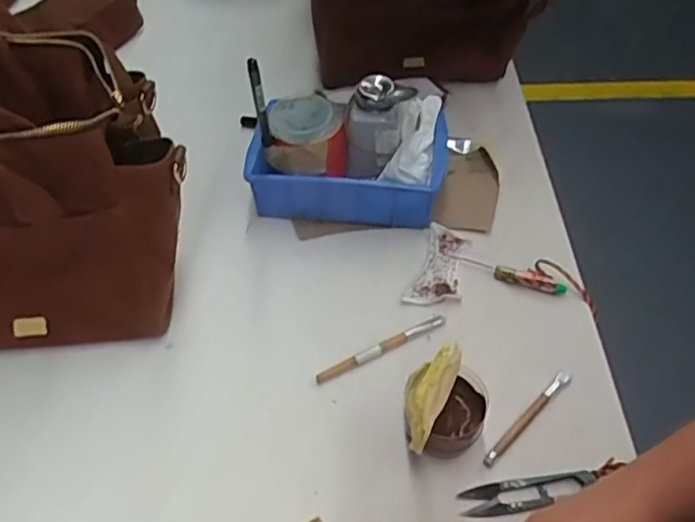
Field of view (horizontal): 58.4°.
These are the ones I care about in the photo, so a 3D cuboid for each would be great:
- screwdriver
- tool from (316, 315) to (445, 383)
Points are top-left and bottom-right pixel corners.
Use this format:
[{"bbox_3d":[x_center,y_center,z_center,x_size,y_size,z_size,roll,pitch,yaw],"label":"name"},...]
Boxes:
[{"bbox_3d":[0.149,0.009,0.597,0.118,0.014,0.016,22,54,18],"label":"screwdriver"},{"bbox_3d":[0.031,0.077,0.551,0.128,0.009,0.011,-23,53,-20],"label":"tool"}]

